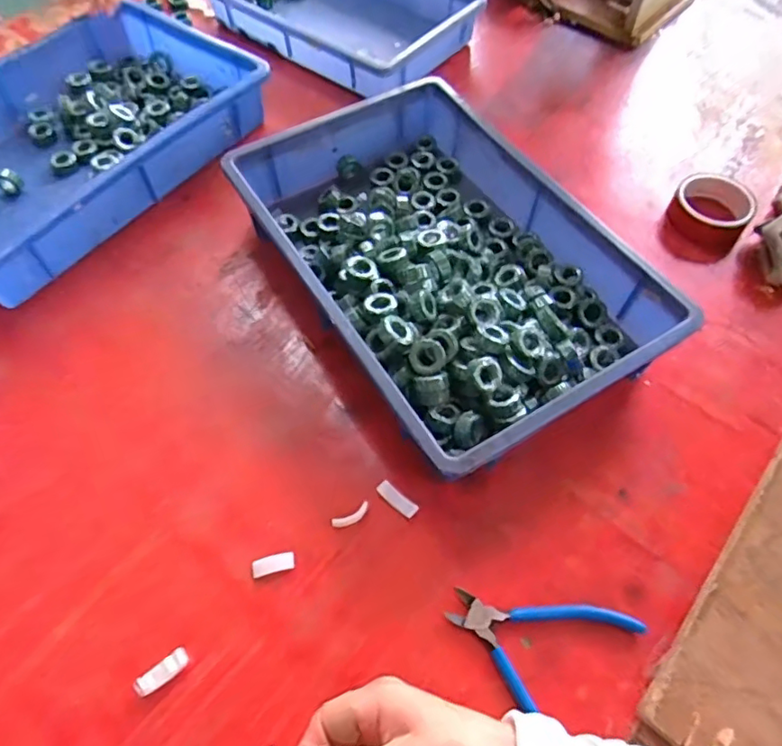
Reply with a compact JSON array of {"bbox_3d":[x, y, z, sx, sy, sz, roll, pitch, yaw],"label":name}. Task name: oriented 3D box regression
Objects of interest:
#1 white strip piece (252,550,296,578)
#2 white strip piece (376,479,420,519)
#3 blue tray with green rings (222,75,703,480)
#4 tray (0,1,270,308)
[{"bbox_3d":[-0.098,0.159,0.473,0.034,0.004,0.015,-12,60,-8],"label":"white strip piece"},{"bbox_3d":[0.005,0.111,0.501,0.039,0.005,0.014,36,65,19],"label":"white strip piece"},{"bbox_3d":[0.048,-0.120,0.599,0.286,0.083,0.433,-29,64,-17],"label":"blue tray with green rings"},{"bbox_3d":[-0.398,-0.291,0.705,0.294,0.074,0.433,32,64,17],"label":"tray"}]

